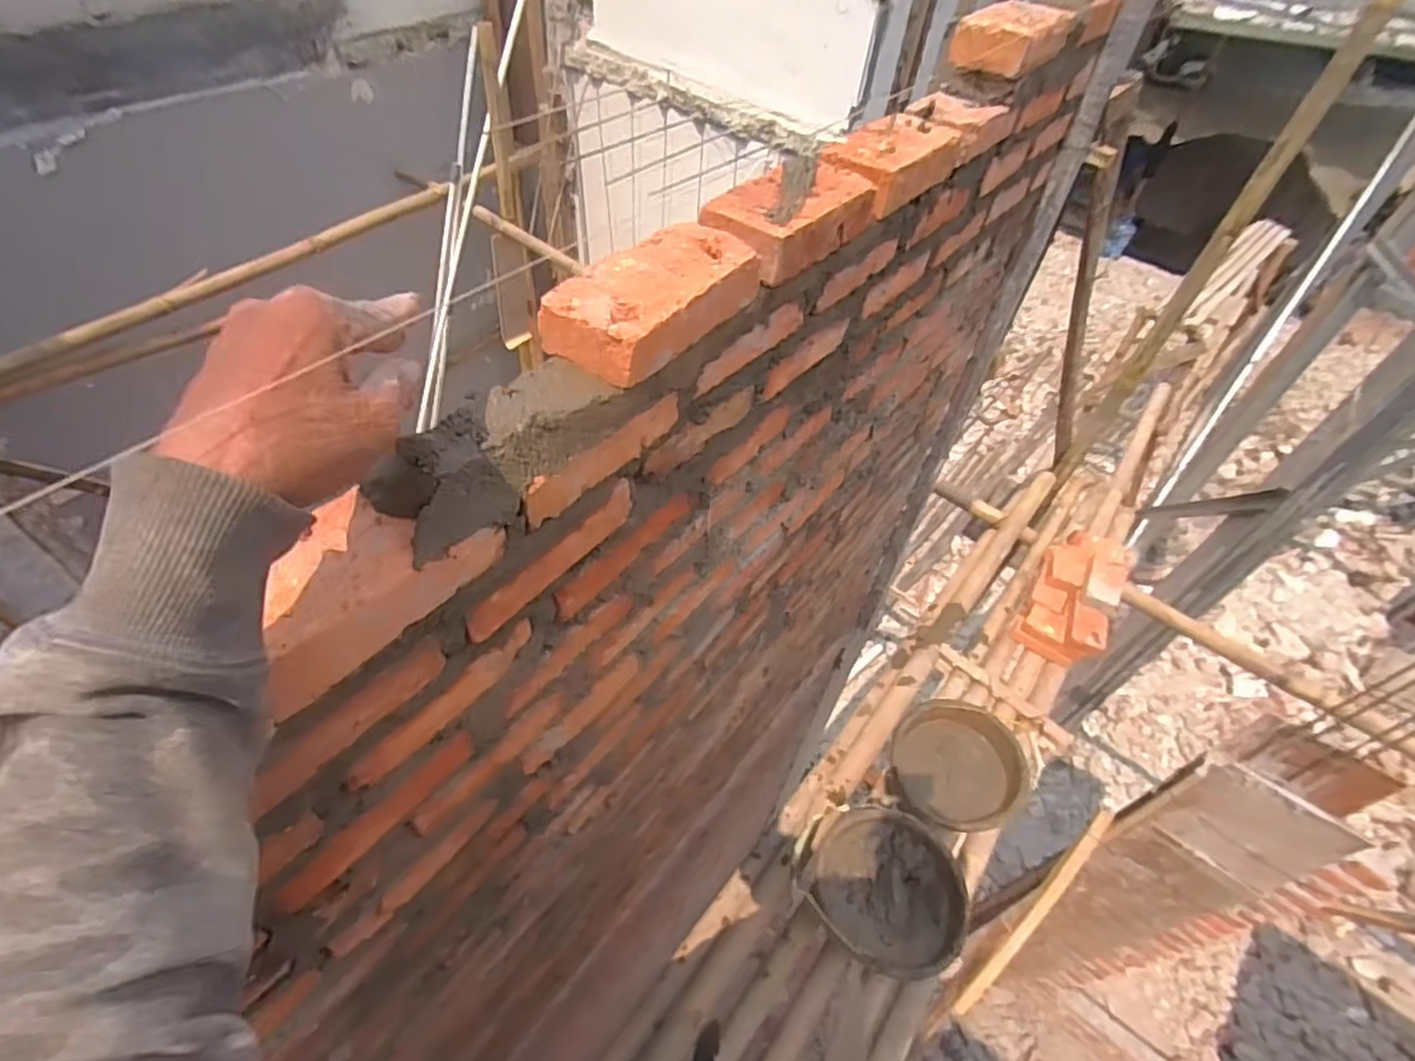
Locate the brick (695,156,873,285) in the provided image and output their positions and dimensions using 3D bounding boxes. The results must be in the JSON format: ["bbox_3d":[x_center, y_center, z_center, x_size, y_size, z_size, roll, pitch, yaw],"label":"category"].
[{"bbox_3d":[0.071,-0.267,0.584,0.080,0.039,0.168,33,54,20],"label":"brick"}]

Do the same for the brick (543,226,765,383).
[{"bbox_3d":[-0.037,-0.163,0.483,0.077,0.038,0.161,33,54,20],"label":"brick"}]

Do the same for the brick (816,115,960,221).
[{"bbox_3d":[0.174,-0.354,0.659,0.071,0.041,0.159,34,54,21],"label":"brick"}]

